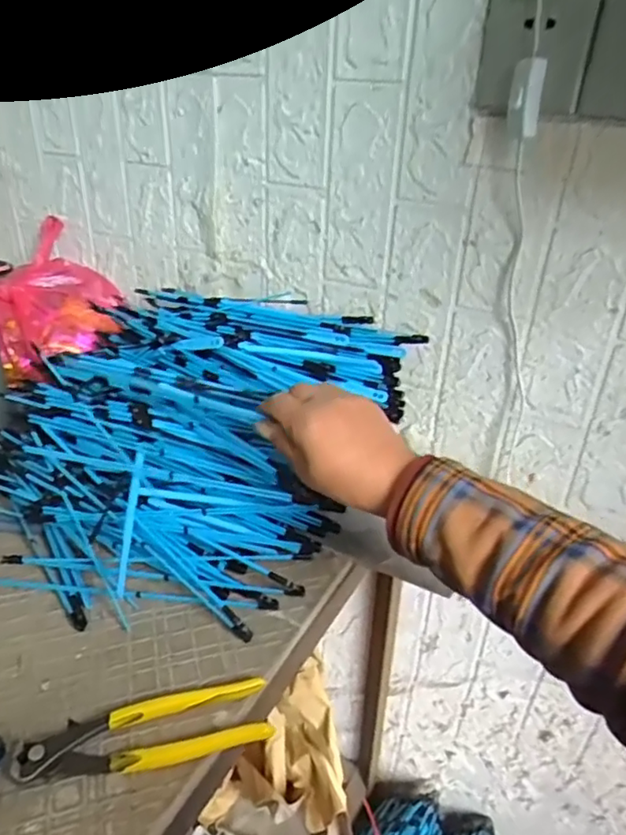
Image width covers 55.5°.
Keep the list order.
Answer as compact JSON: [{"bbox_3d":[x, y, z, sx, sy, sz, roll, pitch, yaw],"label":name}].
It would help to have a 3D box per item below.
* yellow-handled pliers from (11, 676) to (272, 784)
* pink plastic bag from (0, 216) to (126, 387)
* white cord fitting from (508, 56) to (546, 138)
[{"bbox_3d":[-0.114,0.217,0.410,0.163,0.017,0.047,-4,29,-13],"label":"yellow-handled pliers"},{"bbox_3d":[-0.355,-0.156,0.810,0.143,0.162,0.162,19,32,27],"label":"pink plastic bag"},{"bbox_3d":[0.175,-0.263,0.489,0.022,0.055,0.019,8,29,9],"label":"white cord fitting"}]

